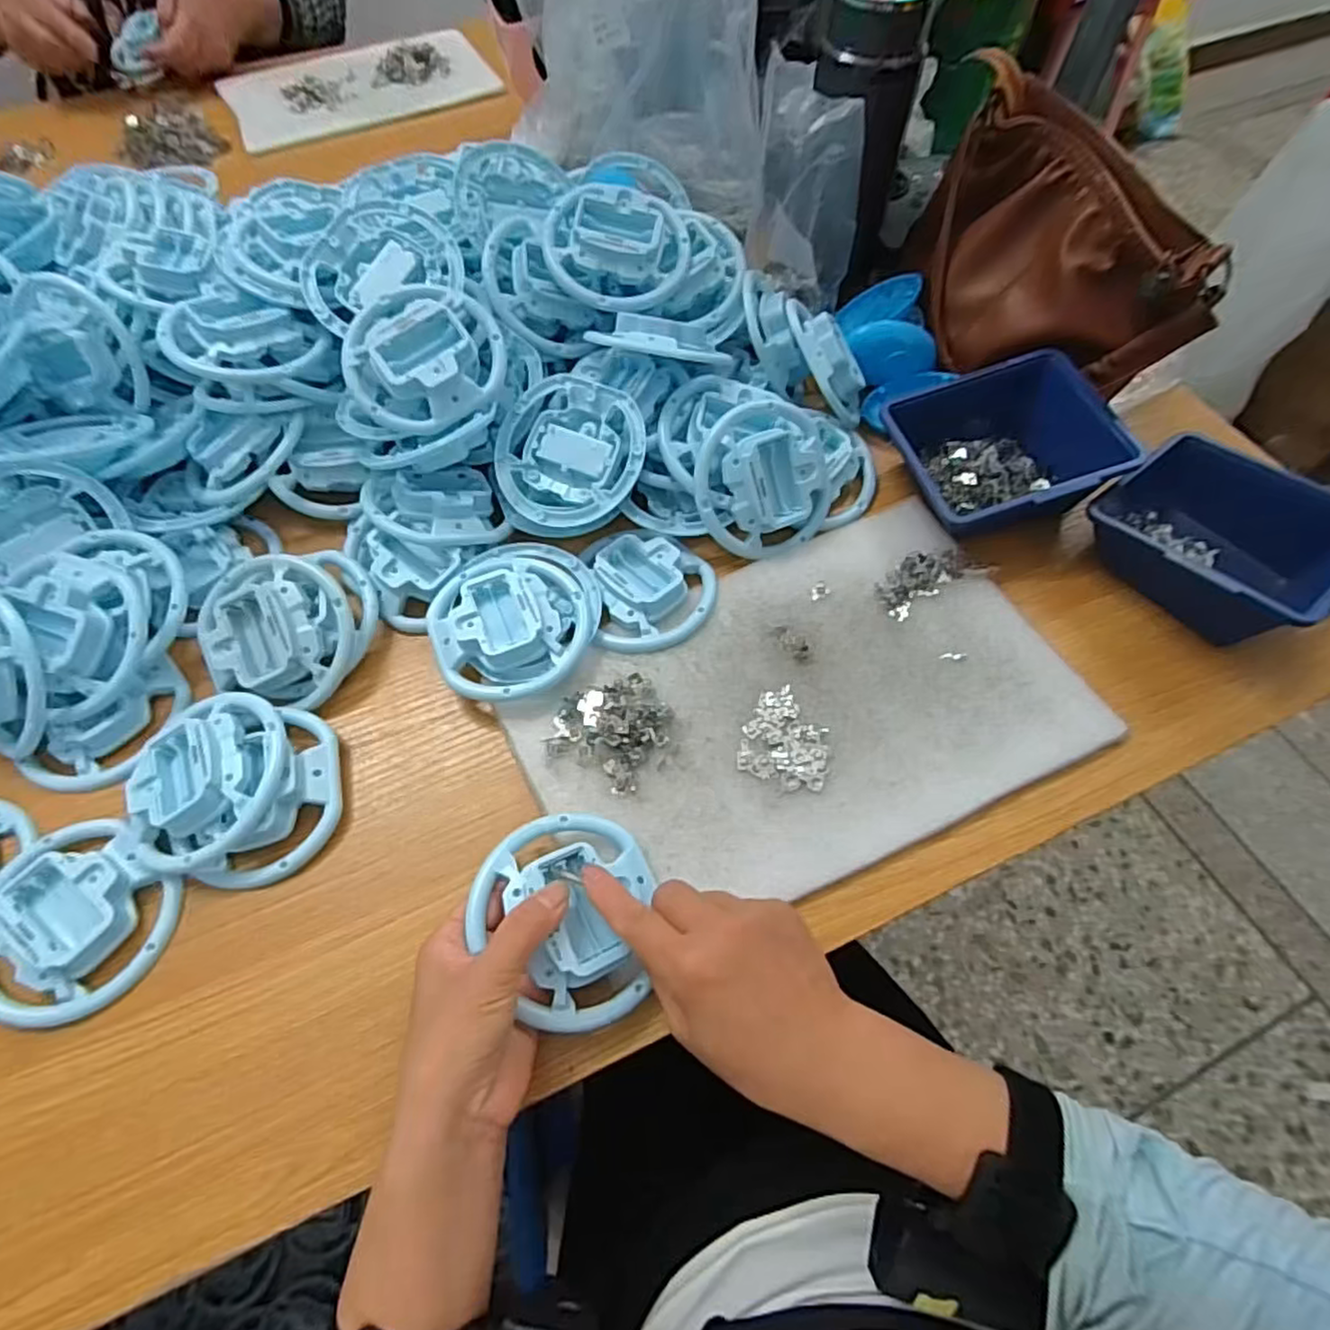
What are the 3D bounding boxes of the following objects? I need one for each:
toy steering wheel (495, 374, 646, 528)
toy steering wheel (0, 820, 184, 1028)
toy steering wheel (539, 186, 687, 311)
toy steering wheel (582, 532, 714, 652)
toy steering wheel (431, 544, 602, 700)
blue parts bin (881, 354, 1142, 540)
[{"bbox_3d":[-0.066,-0.143,0.479,0.102,0.023,0.102,-1,86,16],"label":"toy steering wheel"},{"bbox_3d":[-0.324,0.136,0.370,0.102,0.021,0.095,0,62,0],"label":"toy steering wheel"},{"bbox_3d":[-0.034,-0.298,0.496,0.100,0.035,0.085,-3,88,3],"label":"toy steering wheel"},{"bbox_3d":[-0.008,-0.056,0.470,0.083,0.020,0.092,-8,62,-5],"label":"toy steering wheel"},{"bbox_3d":[-0.097,-0.037,0.445,0.106,0.024,0.114,0,62,0],"label":"toy steering wheel"},{"bbox_3d":[0.239,-0.153,0.499,0.136,0.057,0.127,-17,62,-7],"label":"blue parts bin"}]

